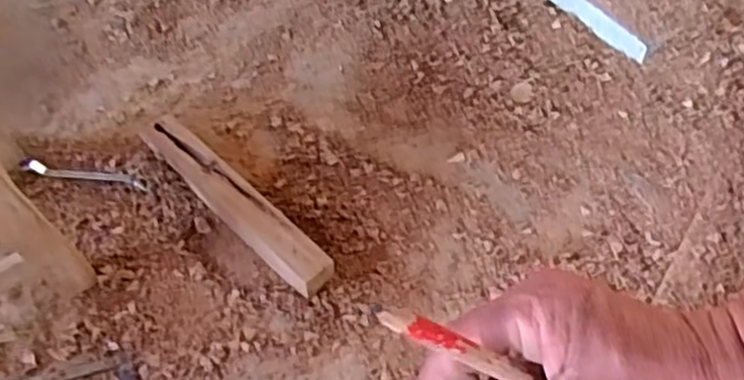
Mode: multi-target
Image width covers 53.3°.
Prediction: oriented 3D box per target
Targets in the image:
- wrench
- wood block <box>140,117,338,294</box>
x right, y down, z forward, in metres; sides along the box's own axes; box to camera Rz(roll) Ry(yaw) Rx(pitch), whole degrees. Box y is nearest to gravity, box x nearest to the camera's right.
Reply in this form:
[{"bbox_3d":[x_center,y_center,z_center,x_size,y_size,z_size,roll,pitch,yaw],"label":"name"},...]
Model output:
[{"bbox_3d":[-0.499,-0.026,1.286,0.222,0.015,0.034,11,56,4],"label":"wrench"},{"bbox_3d":[-0.231,0.018,1.242,0.425,0.063,0.070,39,62,21],"label":"wood block"}]

